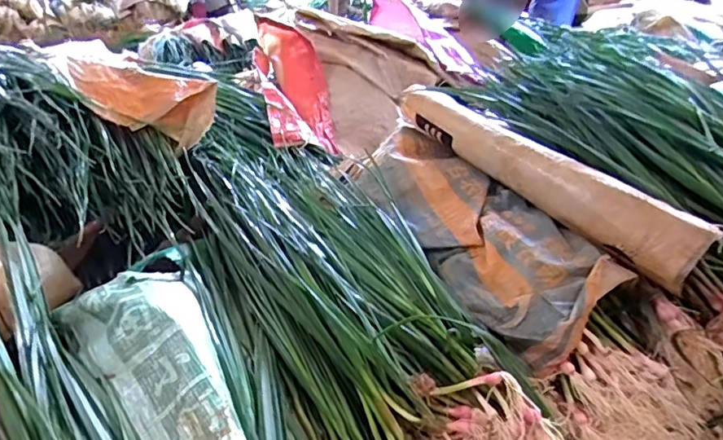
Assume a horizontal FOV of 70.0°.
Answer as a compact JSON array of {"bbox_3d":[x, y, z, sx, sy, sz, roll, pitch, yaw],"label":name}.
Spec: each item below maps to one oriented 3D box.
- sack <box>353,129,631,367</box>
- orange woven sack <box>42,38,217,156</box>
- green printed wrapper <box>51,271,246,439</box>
[{"bbox_3d":[0.139,0.002,0.683,0.174,0.062,0.410,-32,46,-15],"label":"sack"},{"bbox_3d":[-0.353,-0.202,0.779,0.296,0.056,0.147,30,37,16],"label":"orange woven sack"},{"bbox_3d":[-0.181,0.126,0.468,0.111,0.032,0.238,-37,50,-22],"label":"green printed wrapper"}]

